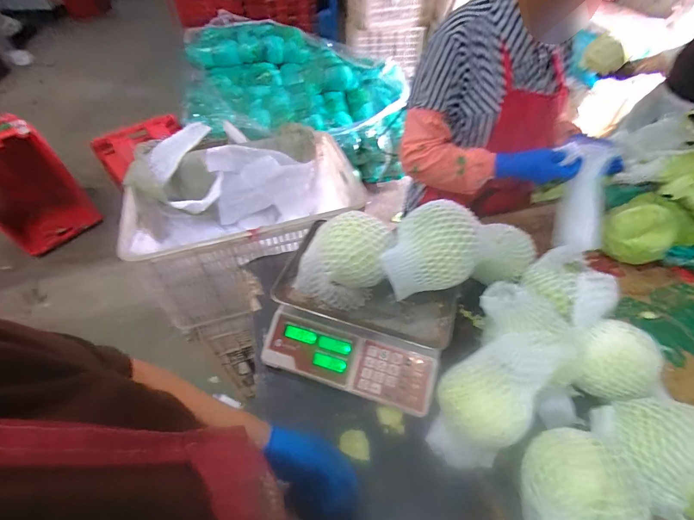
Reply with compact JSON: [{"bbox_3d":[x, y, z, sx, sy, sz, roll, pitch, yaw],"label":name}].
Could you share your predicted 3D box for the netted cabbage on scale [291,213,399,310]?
[{"bbox_3d":[-0.001,0.001,0.601,0.136,0.128,0.122,19,52,16],"label":"netted cabbage on scale"}]

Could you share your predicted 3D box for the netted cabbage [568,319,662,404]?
[{"bbox_3d":[0.435,0.178,0.577,0.113,0.112,0.119,0,49,1],"label":"netted cabbage"}]

